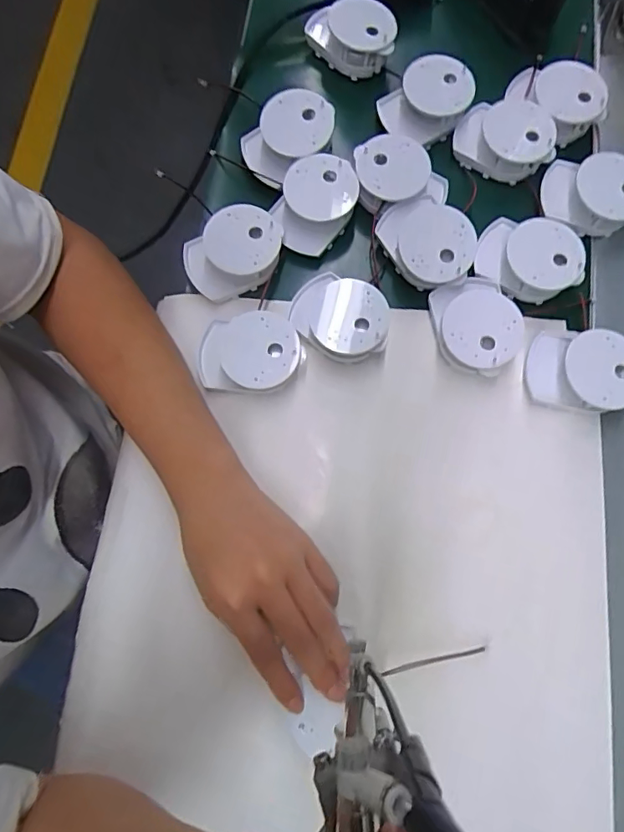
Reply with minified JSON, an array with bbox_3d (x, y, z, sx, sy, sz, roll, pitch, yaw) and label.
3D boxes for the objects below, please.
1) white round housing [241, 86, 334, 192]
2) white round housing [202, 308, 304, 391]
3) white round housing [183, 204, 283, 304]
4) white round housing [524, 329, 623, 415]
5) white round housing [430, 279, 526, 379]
[{"bbox_3d":[-0.020,-0.246,0.447,0.080,0.032,0.061,-31,79,-8],"label":"white round housing"},{"bbox_3d":[-0.049,-0.050,0.412,0.083,0.031,0.059,6,77,0],"label":"white round housing"},{"bbox_3d":[-0.066,-0.139,0.429,0.081,0.031,0.059,-29,79,-7],"label":"white round housing"},{"bbox_3d":[0.216,-0.036,0.403,0.079,0.029,0.064,19,77,3],"label":"white round housing"},{"bbox_3d":[0.132,-0.071,0.411,0.058,0.040,0.083,-12,77,-4],"label":"white round housing"}]

